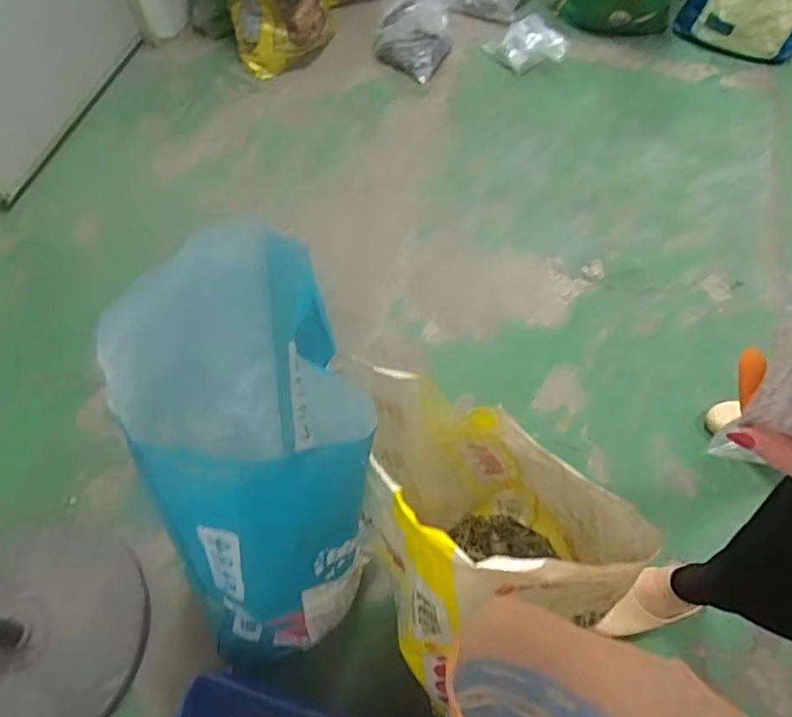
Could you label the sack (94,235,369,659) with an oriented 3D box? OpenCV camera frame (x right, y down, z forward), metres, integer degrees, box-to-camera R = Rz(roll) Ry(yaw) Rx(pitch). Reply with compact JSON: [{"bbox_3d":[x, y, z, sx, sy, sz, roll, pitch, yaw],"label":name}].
[{"bbox_3d":[-0.182,0.149,0.752,0.243,0.562,0.348,-17,62,-11],"label":"sack"}]

